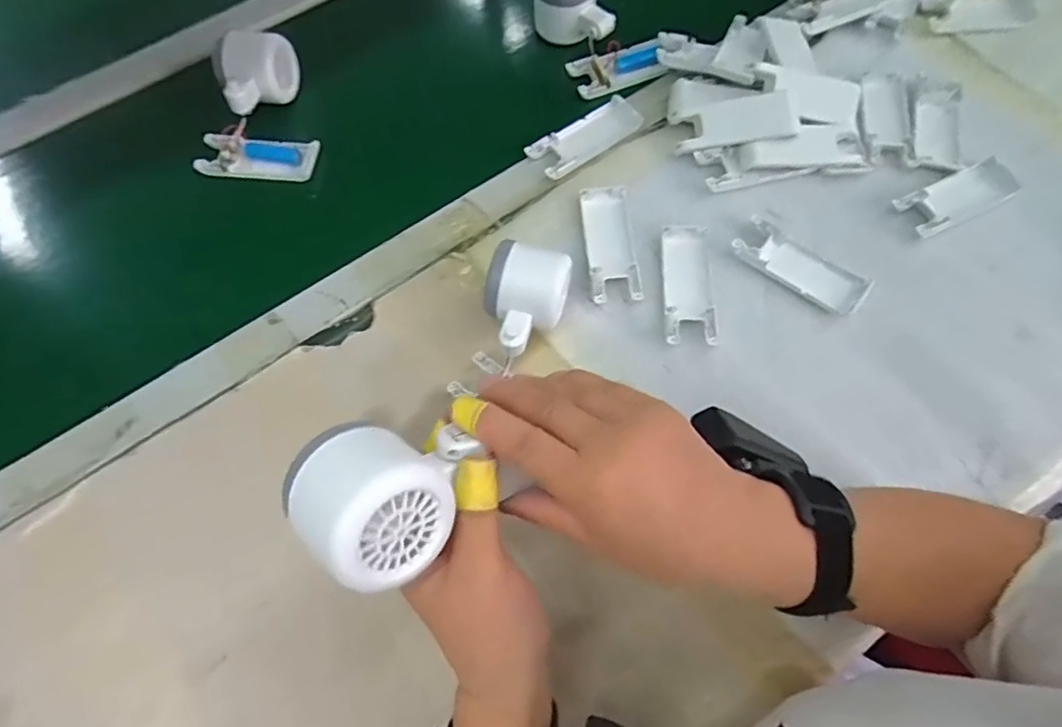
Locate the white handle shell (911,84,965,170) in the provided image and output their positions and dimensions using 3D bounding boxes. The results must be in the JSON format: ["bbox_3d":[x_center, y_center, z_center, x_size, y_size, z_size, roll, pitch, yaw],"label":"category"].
[{"bbox_3d":[0.350,-0.205,0.505,0.035,0.017,0.088,12,68,7],"label":"white handle shell"}]

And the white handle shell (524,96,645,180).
[{"bbox_3d":[0.050,-0.203,0.522,0.103,0.010,0.043,-32,70,-11],"label":"white handle shell"}]

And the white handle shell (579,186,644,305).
[{"bbox_3d":[0.064,-0.099,0.474,0.038,0.012,0.101,-6,67,0],"label":"white handle shell"}]

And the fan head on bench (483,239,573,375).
[{"bbox_3d":[-0.005,-0.042,0.434,0.057,0.056,0.077,14,68,8],"label":"fan head on bench"}]

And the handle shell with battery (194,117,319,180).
[{"bbox_3d":[-0.245,-0.190,0.531,0.102,0.020,0.049,8,97,0],"label":"handle shell with battery"}]

